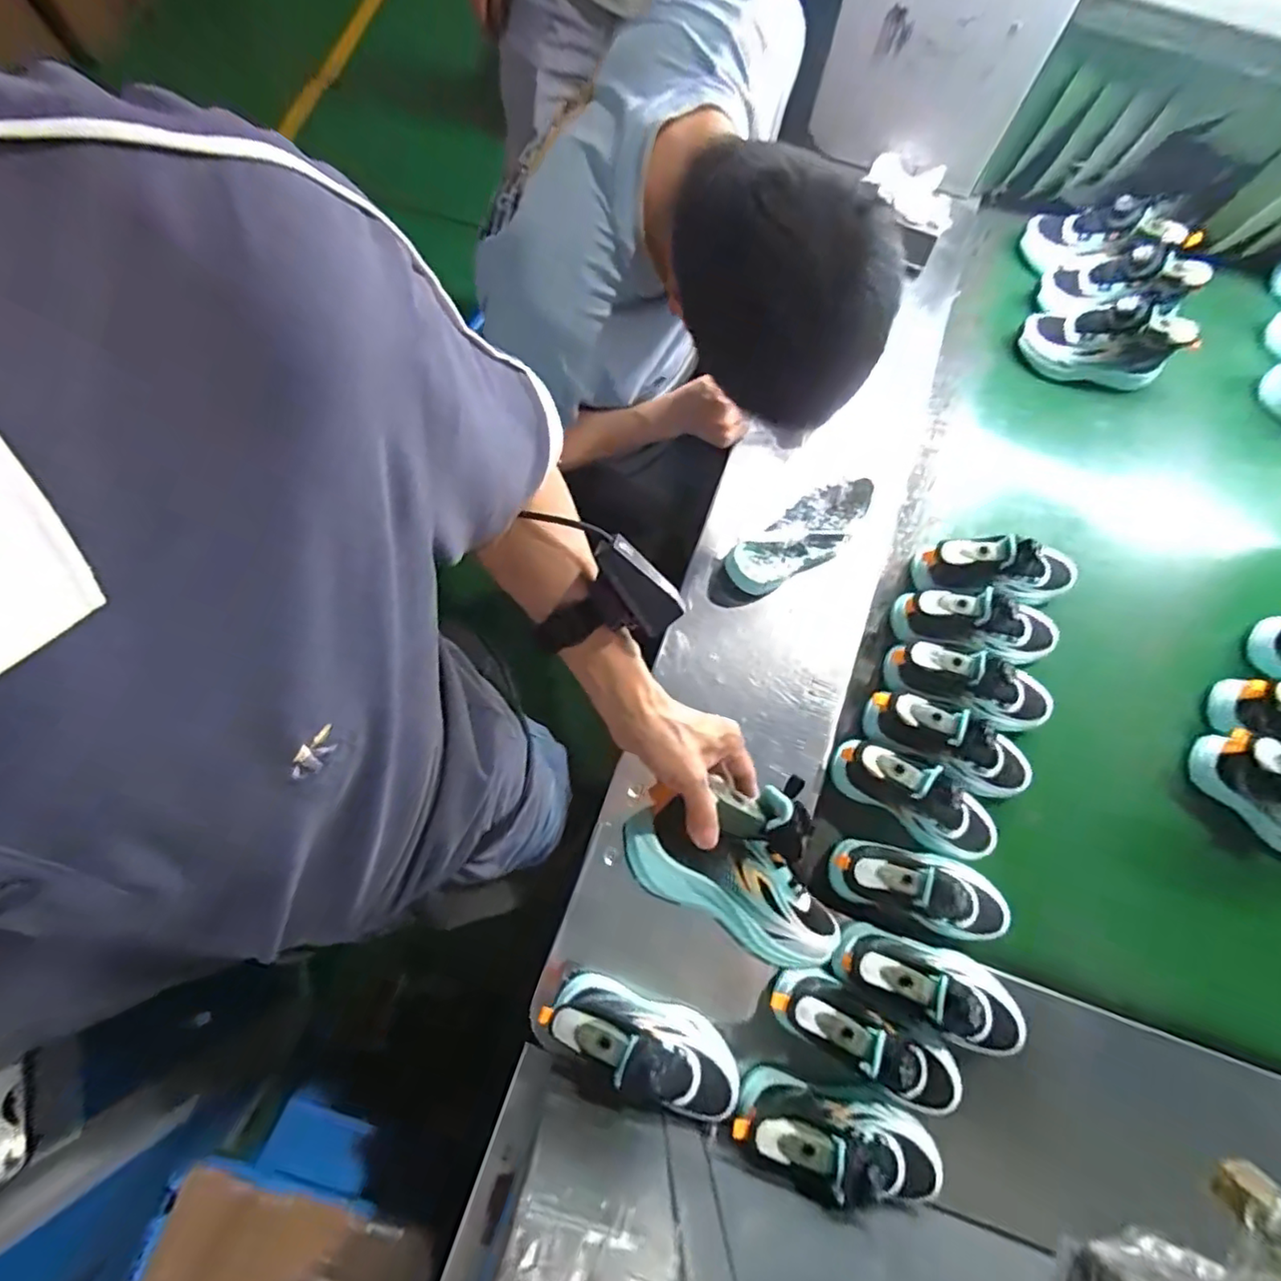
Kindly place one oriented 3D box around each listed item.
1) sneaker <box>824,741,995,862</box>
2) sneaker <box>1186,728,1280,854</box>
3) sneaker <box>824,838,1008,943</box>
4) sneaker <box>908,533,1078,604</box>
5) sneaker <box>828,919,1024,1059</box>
[{"bbox_3d":[0.327,0.184,0.712,0.207,0.080,0.072,25,76,5],"label":"sneaker"},{"bbox_3d":[0.778,0.193,0.743,0.208,0.119,0.087,34,77,7],"label":"sneaker"},{"bbox_3d":[0.324,0.281,0.700,0.213,0.117,0.080,21,75,-10],"label":"sneaker"},{"bbox_3d":[0.464,-0.094,0.776,0.203,0.109,0.063,2,75,-1],"label":"sneaker"},{"bbox_3d":[0.313,0.364,0.646,0.203,0.088,0.079,25,76,5],"label":"sneaker"}]

